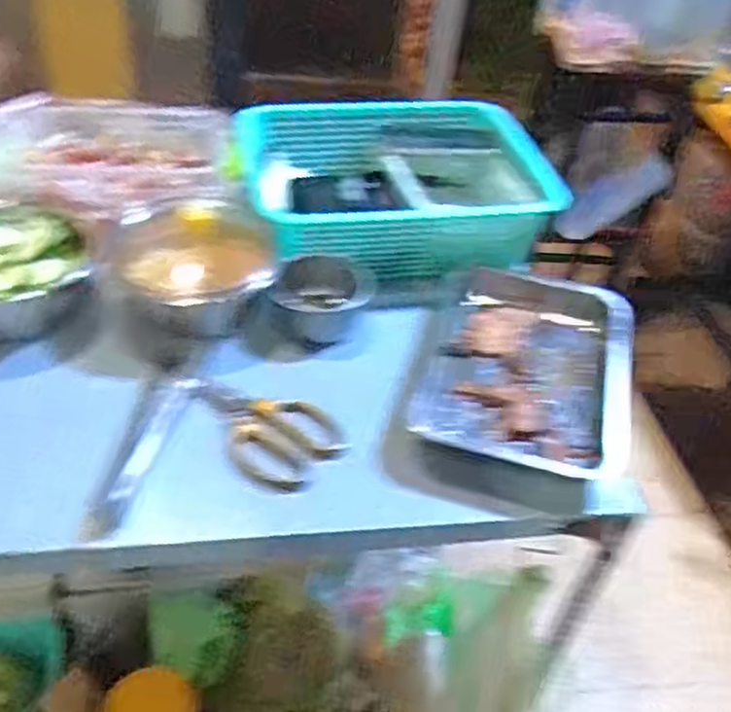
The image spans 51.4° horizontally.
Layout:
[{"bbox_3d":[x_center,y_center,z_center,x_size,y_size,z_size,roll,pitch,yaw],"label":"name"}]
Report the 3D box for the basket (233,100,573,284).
[{"bbox_3d":[0.034,-0.223,1.008,0.379,0.111,0.307,-1,43,-9],"label":"basket"}]

